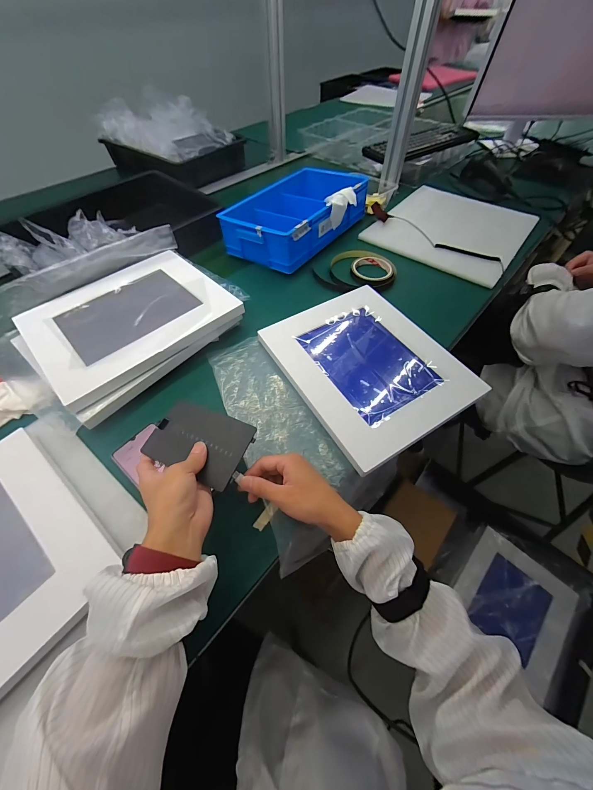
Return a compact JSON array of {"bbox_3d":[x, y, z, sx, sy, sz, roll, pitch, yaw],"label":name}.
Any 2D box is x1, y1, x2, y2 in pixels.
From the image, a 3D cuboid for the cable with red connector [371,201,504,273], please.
[{"bbox_3d":[0.328,-0.386,0.708,0.061,0.042,0.365,-37,64,-22],"label":"cable with red connector"}]

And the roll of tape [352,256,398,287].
[{"bbox_3d":[0.170,-0.273,0.639,0.093,0.017,0.090,0,56,0],"label":"roll of tape"}]

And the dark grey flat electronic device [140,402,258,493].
[{"bbox_3d":[-0.118,0.055,0.355,0.115,0.011,0.081,20,58,13],"label":"dark grey flat electronic device"}]

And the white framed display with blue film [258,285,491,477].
[{"bbox_3d":[0.117,-0.057,0.489,0.253,0.025,0.299,-27,60,-17],"label":"white framed display with blue film"}]

